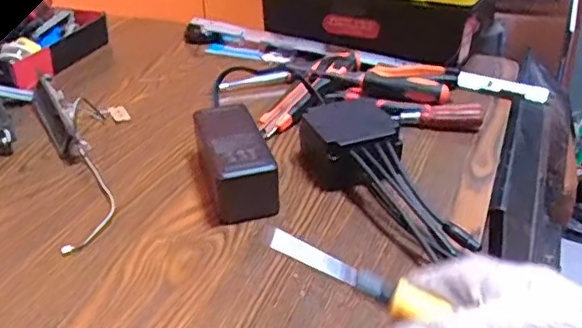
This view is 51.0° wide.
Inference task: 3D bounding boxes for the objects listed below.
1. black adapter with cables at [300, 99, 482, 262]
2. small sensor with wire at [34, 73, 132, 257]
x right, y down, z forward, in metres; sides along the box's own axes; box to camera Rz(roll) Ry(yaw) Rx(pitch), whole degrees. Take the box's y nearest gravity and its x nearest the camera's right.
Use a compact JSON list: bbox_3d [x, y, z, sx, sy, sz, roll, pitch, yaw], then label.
[{"bbox_3d":[0.071,0.007,0.532,0.085,0.061,0.202,-8,32,-13],"label":"black adapter with cables"},{"bbox_3d":[-0.202,-0.022,0.612,0.089,0.035,0.297,-13,33,-19],"label":"small sensor with wire"}]

